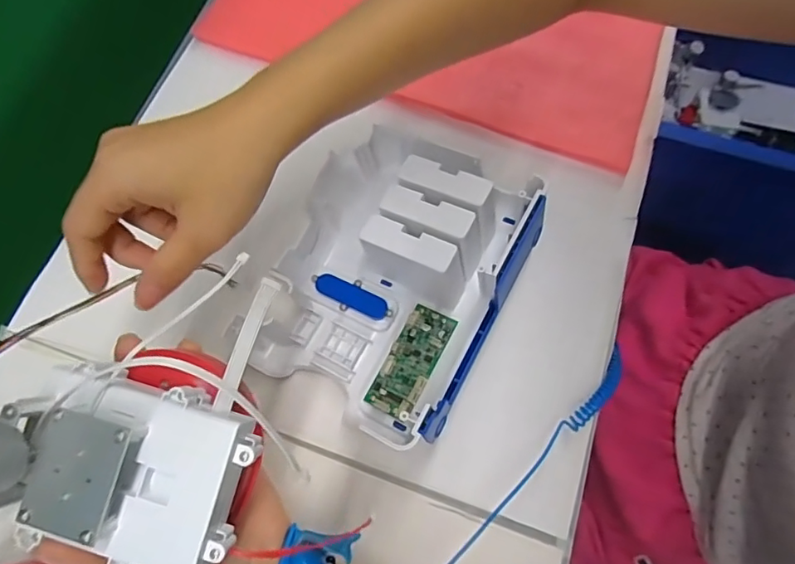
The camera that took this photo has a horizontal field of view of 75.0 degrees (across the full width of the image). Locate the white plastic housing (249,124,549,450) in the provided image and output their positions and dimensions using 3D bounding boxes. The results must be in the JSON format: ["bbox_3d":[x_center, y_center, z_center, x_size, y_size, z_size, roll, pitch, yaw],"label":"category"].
[{"bbox_3d":[-0.006,-0.013,0.326,0.151,0.061,0.186,27,73,11],"label":"white plastic housing"}]

